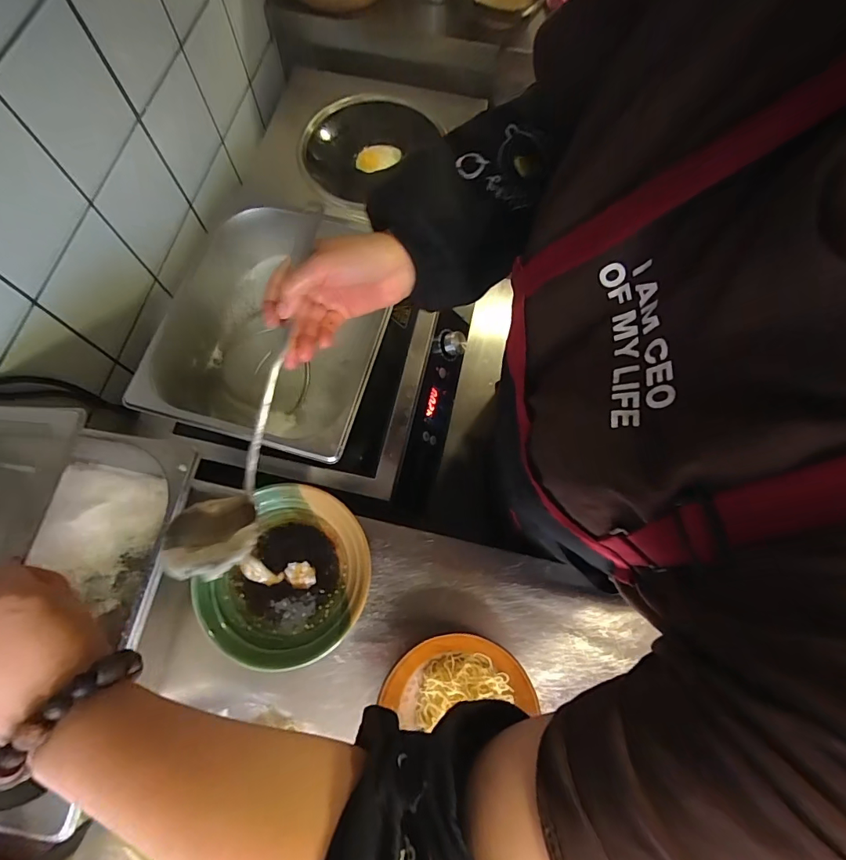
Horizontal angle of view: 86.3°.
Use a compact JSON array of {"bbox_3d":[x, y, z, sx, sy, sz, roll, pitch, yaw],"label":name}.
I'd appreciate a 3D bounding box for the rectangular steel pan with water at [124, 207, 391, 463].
[{"bbox_3d":[-0.188,-0.130,0.610,0.294,0.116,0.324,16,72,6],"label":"rectangular steel pan with water"}]

